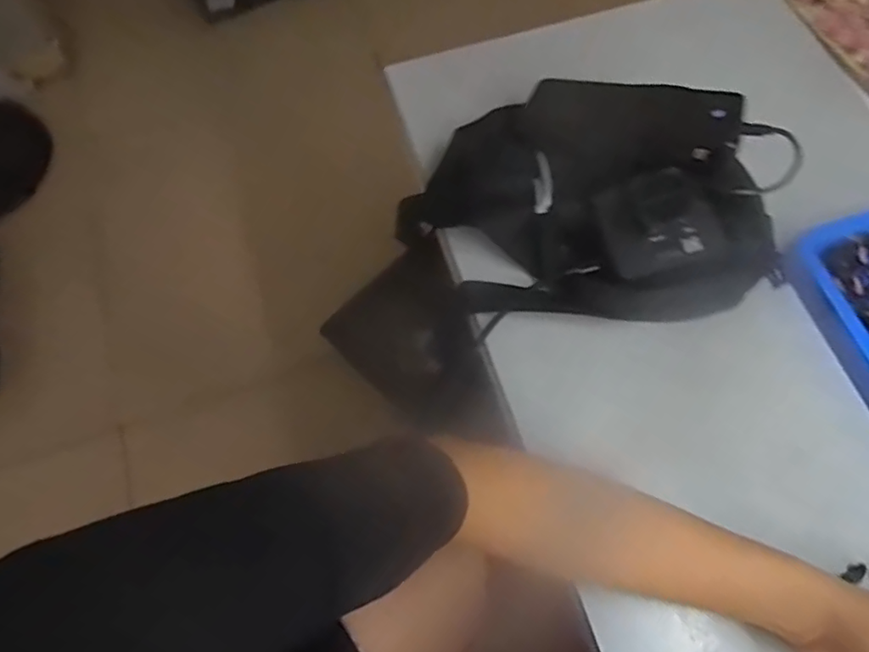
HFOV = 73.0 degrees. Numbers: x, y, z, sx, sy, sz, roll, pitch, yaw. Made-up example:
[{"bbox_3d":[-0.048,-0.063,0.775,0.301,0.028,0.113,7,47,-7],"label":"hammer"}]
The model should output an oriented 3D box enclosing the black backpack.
[{"bbox_3d":[0.120,-0.109,0.450,0.298,0.084,0.183,2,67,3],"label":"black backpack"}]

